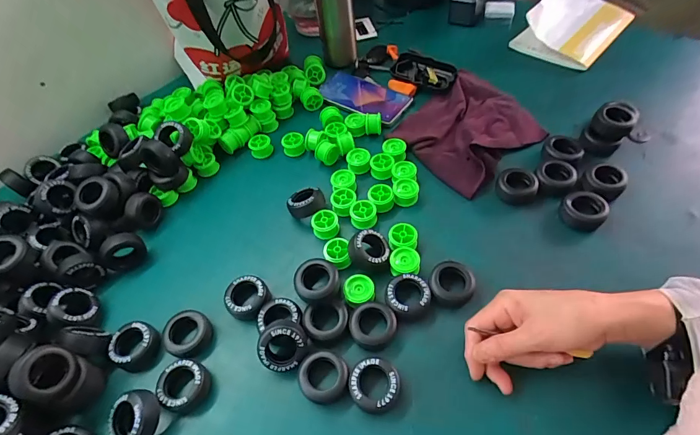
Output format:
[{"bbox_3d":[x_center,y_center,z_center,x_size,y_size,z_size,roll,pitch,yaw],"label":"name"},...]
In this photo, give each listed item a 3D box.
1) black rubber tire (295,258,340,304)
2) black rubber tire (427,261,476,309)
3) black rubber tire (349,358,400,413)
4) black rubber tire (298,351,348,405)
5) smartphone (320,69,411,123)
[{"bbox_3d":[-0.037,0.070,0.427,0.051,0.025,0.054,-4,54,5],"label":"black rubber tire"},{"bbox_3d":[0.112,0.075,0.428,0.047,0.019,0.055,27,62,25],"label":"black rubber tire"},{"bbox_3d":[0.024,0.162,0.373,0.050,0.017,0.048,-4,54,5],"label":"black rubber tire"},{"bbox_3d":[-0.026,0.158,0.381,0.048,0.016,0.047,-4,54,5],"label":"black rubber tire"},{"bbox_3d":[0.020,-0.200,0.631,0.153,0.012,0.069,27,69,24],"label":"smartphone"}]

